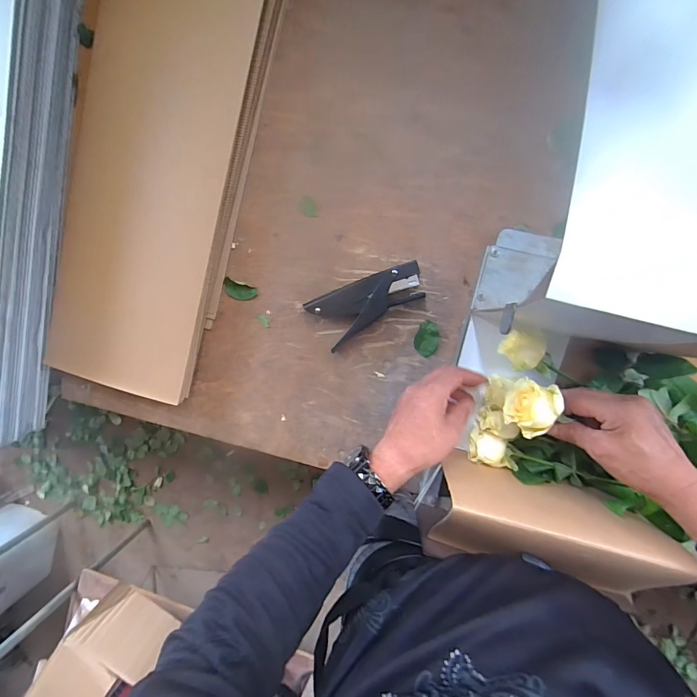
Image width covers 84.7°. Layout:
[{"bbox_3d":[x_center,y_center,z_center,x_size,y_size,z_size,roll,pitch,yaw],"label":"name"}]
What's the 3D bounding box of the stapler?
[{"bbox_3d":[0.025,-0.063,0.501,0.147,0.026,0.067,-29,93,9],"label":"stapler"}]

